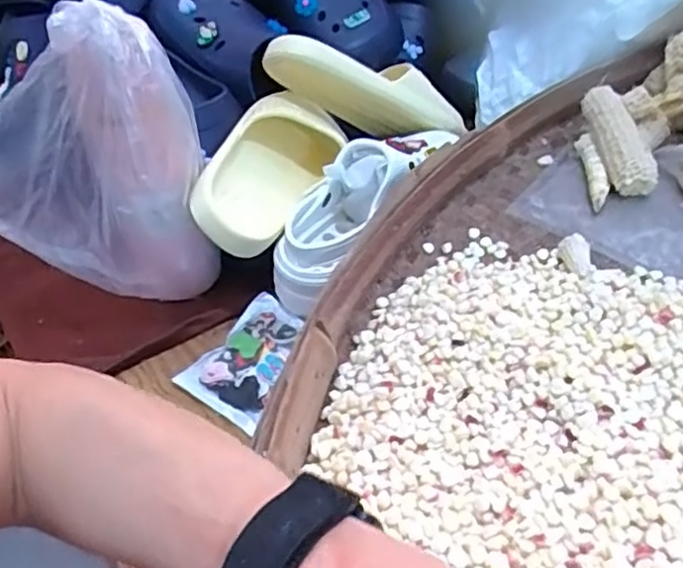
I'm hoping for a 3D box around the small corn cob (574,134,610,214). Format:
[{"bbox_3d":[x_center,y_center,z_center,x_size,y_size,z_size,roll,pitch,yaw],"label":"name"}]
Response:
[{"bbox_3d":[0.235,-0.104,0.614,0.017,0.019,0.084,-3,58,3],"label":"small corn cob"}]

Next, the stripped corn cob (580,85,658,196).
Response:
[{"bbox_3d":[0.254,-0.136,0.607,0.035,0.030,0.112,-10,63,-4],"label":"stripped corn cob"}]

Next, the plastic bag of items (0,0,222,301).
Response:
[{"bbox_3d":[-0.201,-0.076,0.510,0.187,0.225,0.065,-16,42,-11],"label":"plastic bag of items"}]

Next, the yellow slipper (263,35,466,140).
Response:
[{"bbox_3d":[0.025,-0.192,0.665,0.214,0.078,0.074,14,35,-24],"label":"yellow slipper"}]

